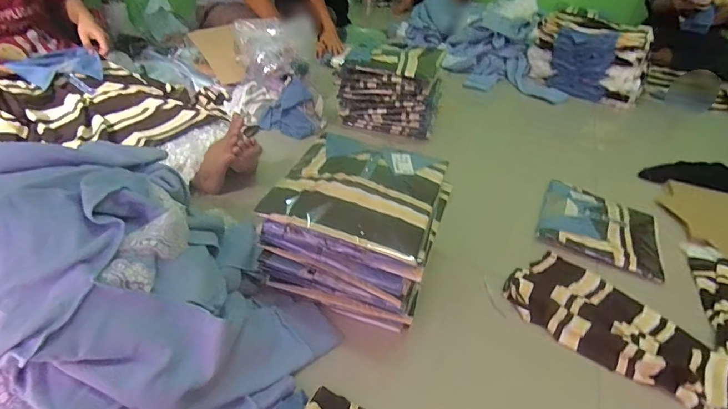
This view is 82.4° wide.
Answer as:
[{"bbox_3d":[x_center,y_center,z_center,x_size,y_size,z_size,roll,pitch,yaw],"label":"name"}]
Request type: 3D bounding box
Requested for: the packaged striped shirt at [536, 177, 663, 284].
[{"bbox_3d":[0.561,0.048,0.988,0.262,0.025,0.256,21,39,18],"label":"packaged striped shirt"}]

